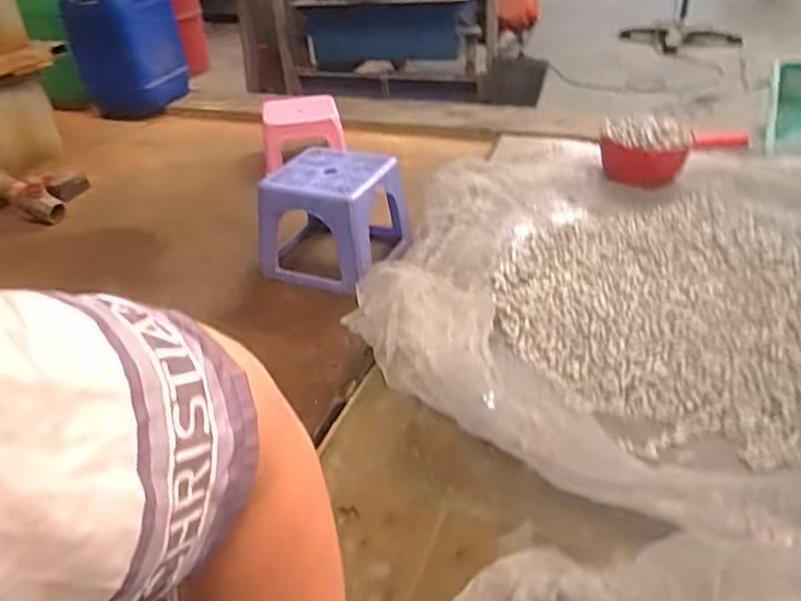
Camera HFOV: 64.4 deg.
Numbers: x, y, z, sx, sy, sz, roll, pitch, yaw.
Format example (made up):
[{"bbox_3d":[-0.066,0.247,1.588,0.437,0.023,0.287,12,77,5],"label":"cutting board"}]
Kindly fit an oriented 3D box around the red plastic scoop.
[{"bbox_3d":[0.557,-0.303,1.311,0.274,0.120,0.106,8,33,18],"label":"red plastic scoop"}]

